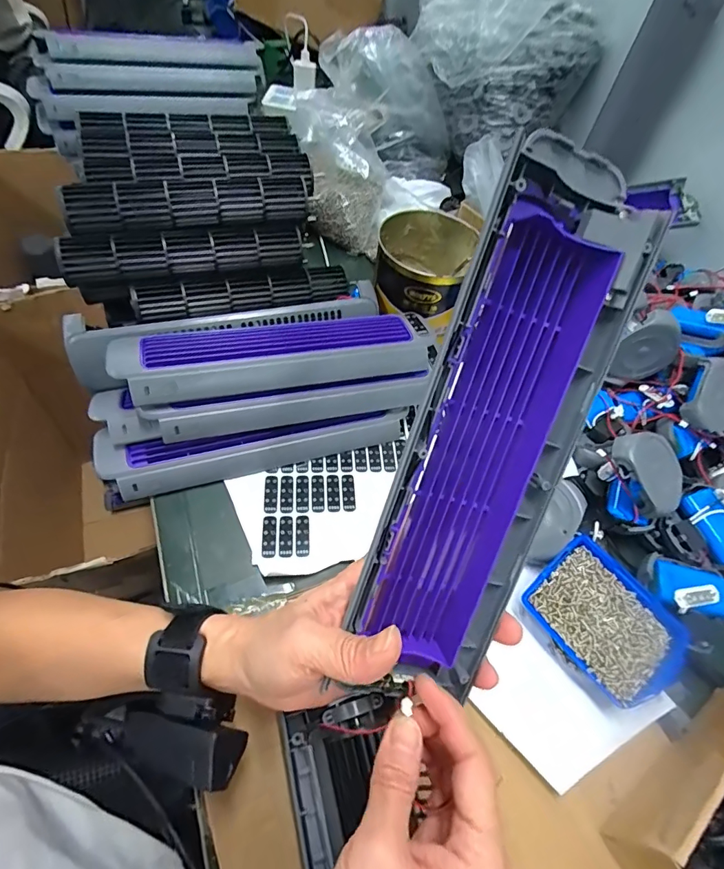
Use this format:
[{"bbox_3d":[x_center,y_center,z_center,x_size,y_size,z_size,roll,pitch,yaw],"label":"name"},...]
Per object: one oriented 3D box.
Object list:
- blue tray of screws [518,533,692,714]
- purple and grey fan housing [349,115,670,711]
[{"bbox_3d":[0.196,0.150,0.363,0.087,0.031,0.108,-30,66,-25],"label":"blue tray of screws"},{"bbox_3d":[0.067,0.005,0.220,0.076,0.035,0.270,20,100,9],"label":"purple and grey fan housing"}]

